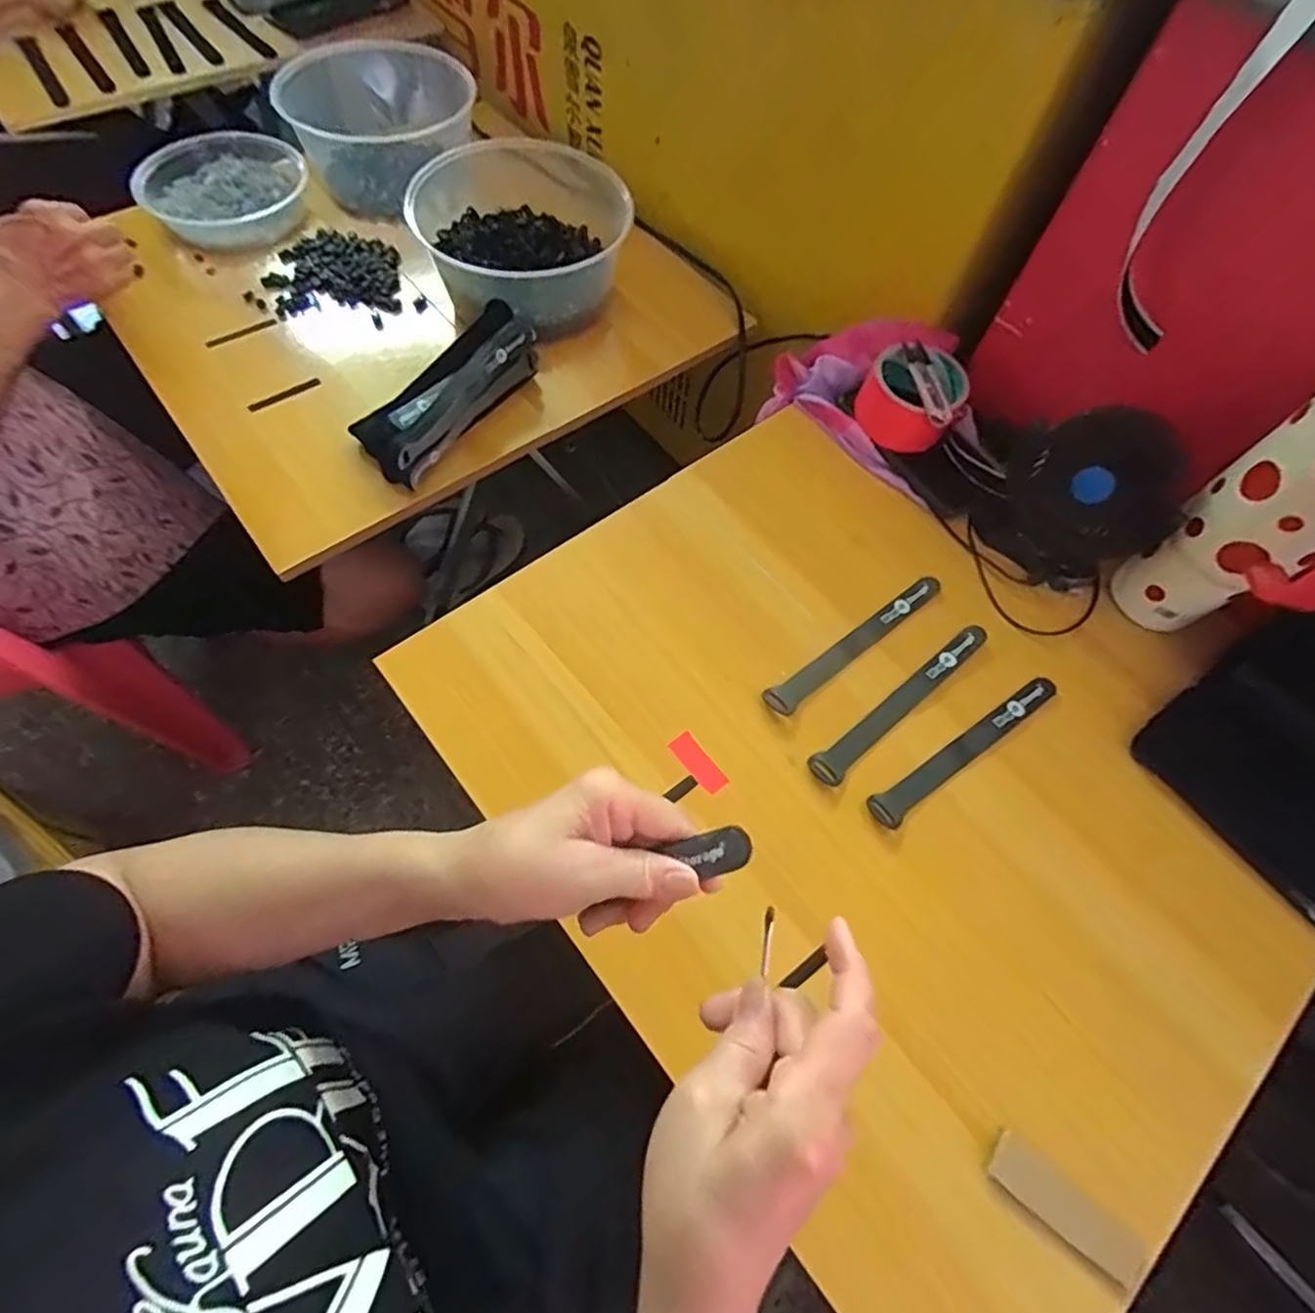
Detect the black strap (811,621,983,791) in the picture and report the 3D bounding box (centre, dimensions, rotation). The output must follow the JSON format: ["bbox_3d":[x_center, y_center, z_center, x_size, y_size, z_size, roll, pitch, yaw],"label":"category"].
[{"bbox_3d":[0.191,0.035,0.490,0.190,0.005,0.024,-34,70,-18],"label":"black strap"}]

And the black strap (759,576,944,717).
[{"bbox_3d":[0.163,-0.012,0.513,0.190,0.007,0.022,-34,70,-18],"label":"black strap"}]

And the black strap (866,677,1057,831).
[{"bbox_3d":[0.234,0.068,0.480,0.190,0.004,0.024,-32,70,-18],"label":"black strap"}]

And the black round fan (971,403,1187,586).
[{"bbox_3d":[0.347,-0.128,0.516,0.072,0.125,0.123,-34,70,-18],"label":"black round fan"}]

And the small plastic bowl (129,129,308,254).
[{"bbox_3d":[-0.519,-0.561,0.771,0.182,0.054,0.192,1,63,-3],"label":"small plastic bowl"}]

